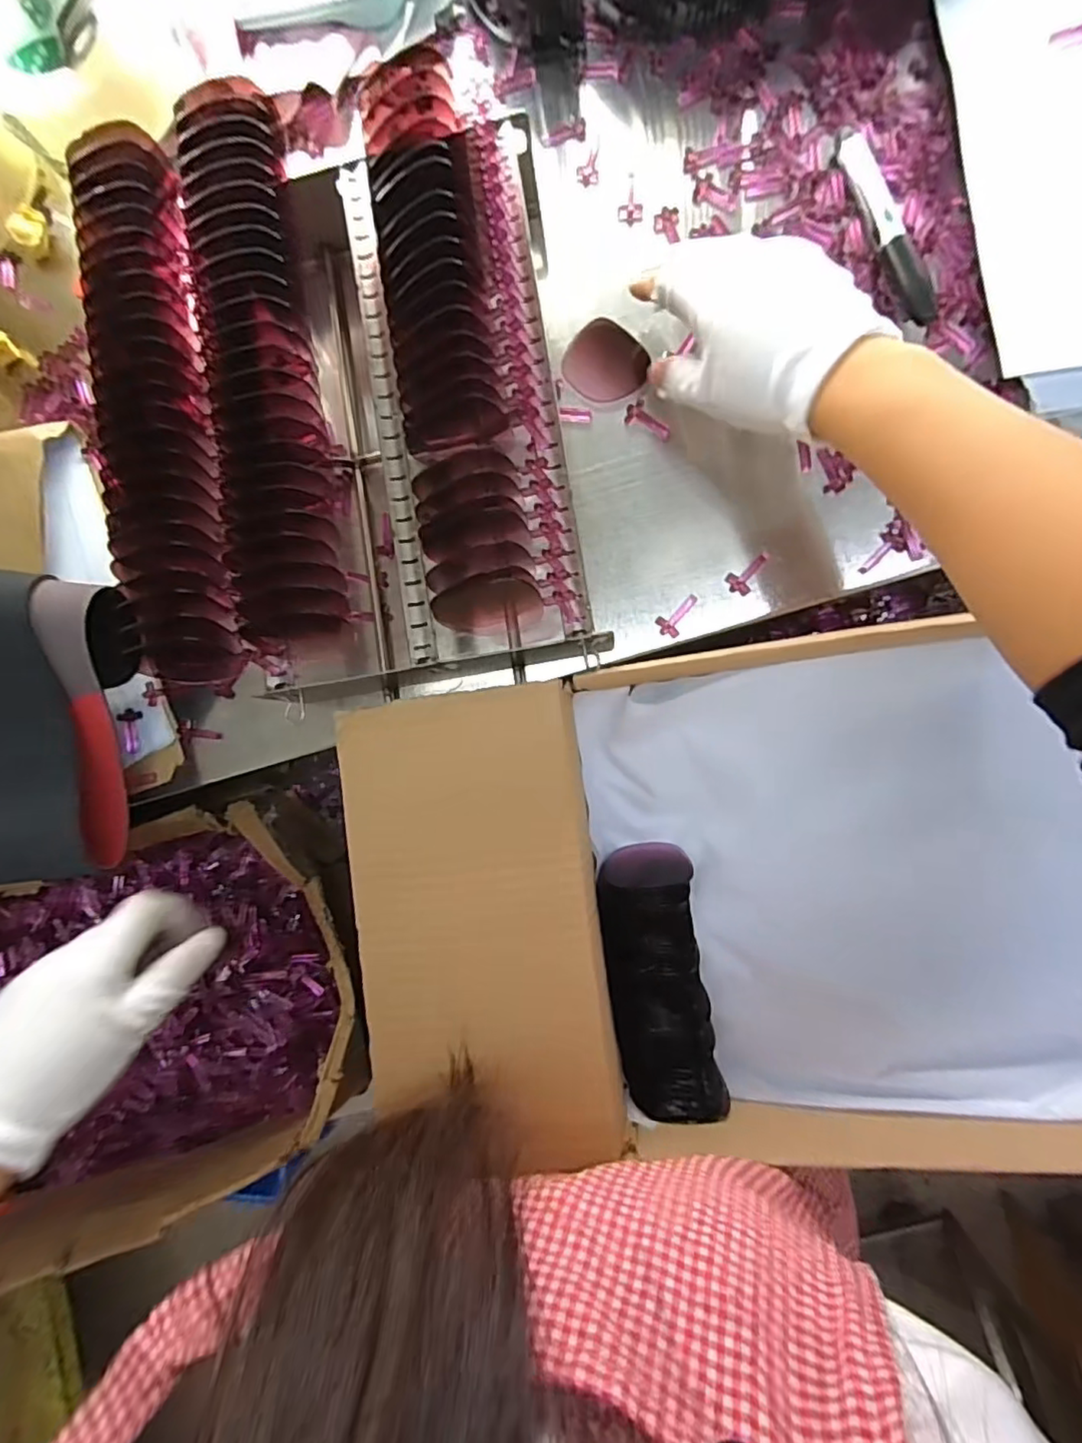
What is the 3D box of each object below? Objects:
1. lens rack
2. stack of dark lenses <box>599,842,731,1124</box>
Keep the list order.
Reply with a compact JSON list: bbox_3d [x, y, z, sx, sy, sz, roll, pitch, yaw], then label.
[{"bbox_3d":[-0.110,-0.175,0.351,0.239,0.112,0.303,-9,86,6],"label":"lens rack"},{"bbox_3d":[0.073,0.159,0.376,0.058,0.041,0.159,-9,86,6],"label":"stack of dark lenses"}]

